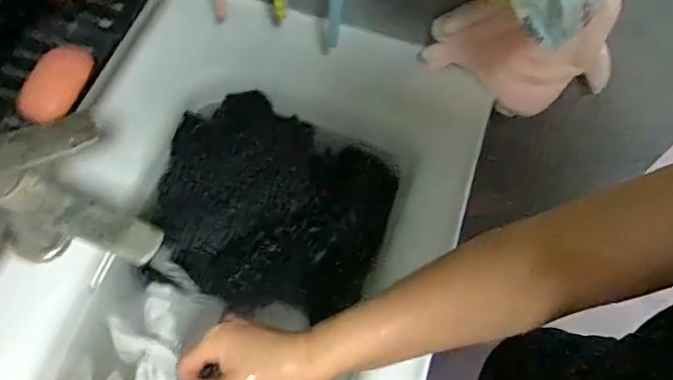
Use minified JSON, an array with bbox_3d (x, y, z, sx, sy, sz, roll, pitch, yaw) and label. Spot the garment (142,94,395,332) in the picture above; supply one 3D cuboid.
[{"bbox_3d":[-0.090,0.017,0.767,0.285,0.057,0.267,22,63,7],"label":"garment"}]

